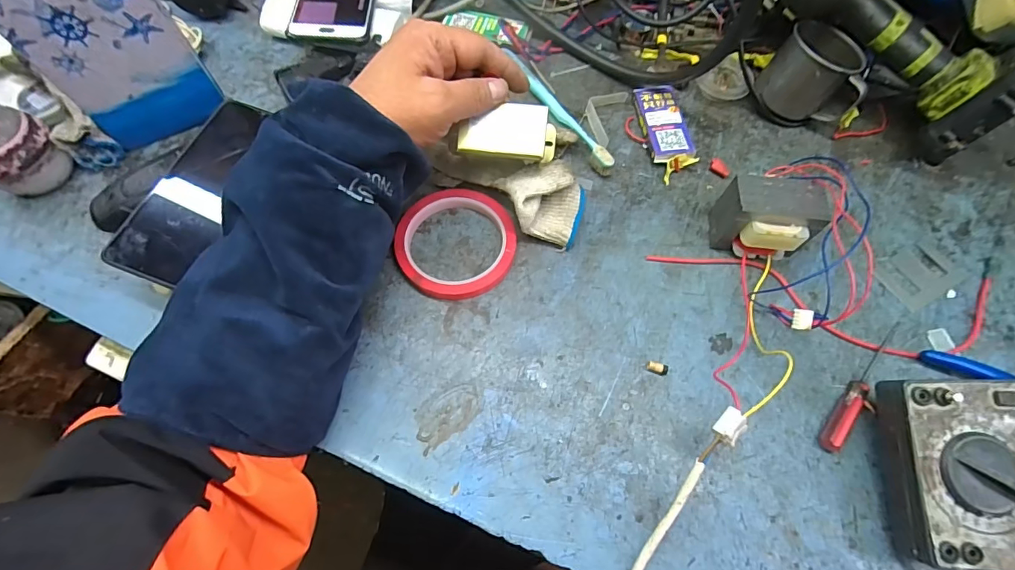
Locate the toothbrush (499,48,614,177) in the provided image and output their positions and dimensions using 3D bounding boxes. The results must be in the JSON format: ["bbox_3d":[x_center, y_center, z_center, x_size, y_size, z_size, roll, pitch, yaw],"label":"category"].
[{"bbox_3d":[0.043,-0.171,0.440,0.017,0.021,0.178,-28,69,-13],"label":"toothbrush"}]

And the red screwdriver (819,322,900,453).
[{"bbox_3d":[0.265,0.073,0.336,0.019,0.013,0.120,41,71,16],"label":"red screwdriver"}]

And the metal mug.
[{"bbox_3d":[0.289,-0.192,0.429,0.084,0.066,0.067,40,71,16],"label":"metal mug"}]

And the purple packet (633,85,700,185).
[{"bbox_3d":[0.152,-0.148,0.435,0.044,0.019,0.107,-5,66,-3],"label":"purple packet"}]

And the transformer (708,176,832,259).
[{"bbox_3d":[0.207,-0.049,0.370,0.068,0.058,0.055,9,66,3],"label":"transformer"}]

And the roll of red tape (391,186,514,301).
[{"bbox_3d":[-0.042,-0.036,0.382,0.096,0.013,0.099,0,66,-1],"label":"roll of red tape"}]

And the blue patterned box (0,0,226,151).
[{"bbox_3d":[-0.308,-0.180,0.368,0.096,0.147,0.024,-28,69,-13],"label":"blue patterned box"}]

